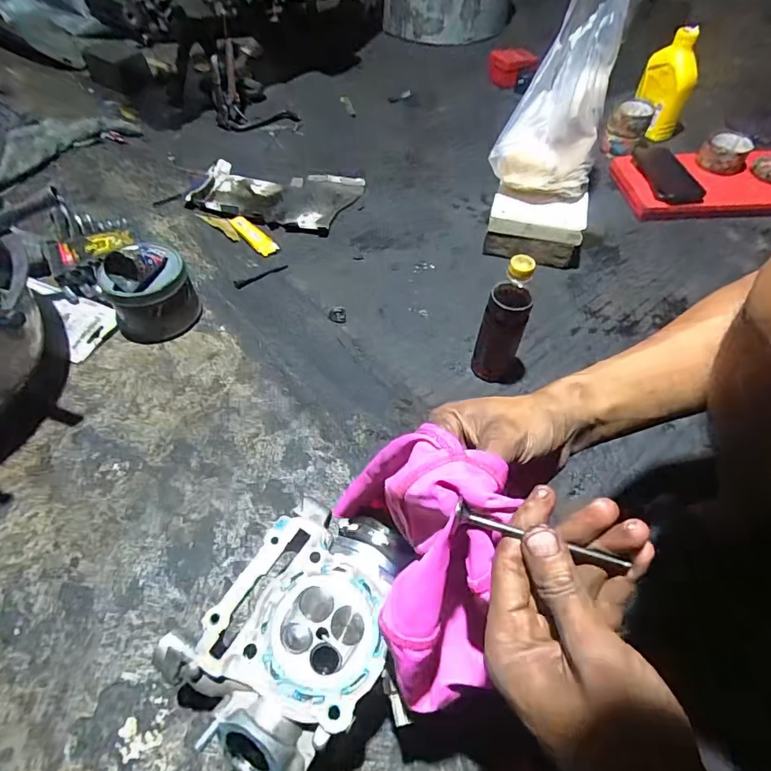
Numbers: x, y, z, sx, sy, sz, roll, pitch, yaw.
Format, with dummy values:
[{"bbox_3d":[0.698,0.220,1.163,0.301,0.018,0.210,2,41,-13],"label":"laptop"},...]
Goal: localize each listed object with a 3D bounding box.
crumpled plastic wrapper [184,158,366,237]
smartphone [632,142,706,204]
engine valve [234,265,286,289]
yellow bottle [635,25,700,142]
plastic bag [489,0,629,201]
[{"bbox_3d":[-0.215,-0.374,0.904,0.308,0.028,0.177,8,54,5],"label":"crumpled plastic wrapper"},{"bbox_3d":[0.544,-0.416,0.886,0.074,0.009,0.193,-7,57,6],"label":"smartphone"},{"bbox_3d":[-0.211,-0.188,0.769,0.015,0.013,0.104,38,58,23],"label":"engine valve"},{"bbox_3d":[0.588,-0.629,0.959,0.106,0.200,0.058,14,37,17],"label":"yellow bottle"},{"bbox_3d":[0.282,-0.457,0.701,0.153,0.337,0.121,22,30,12],"label":"plastic bag"}]

